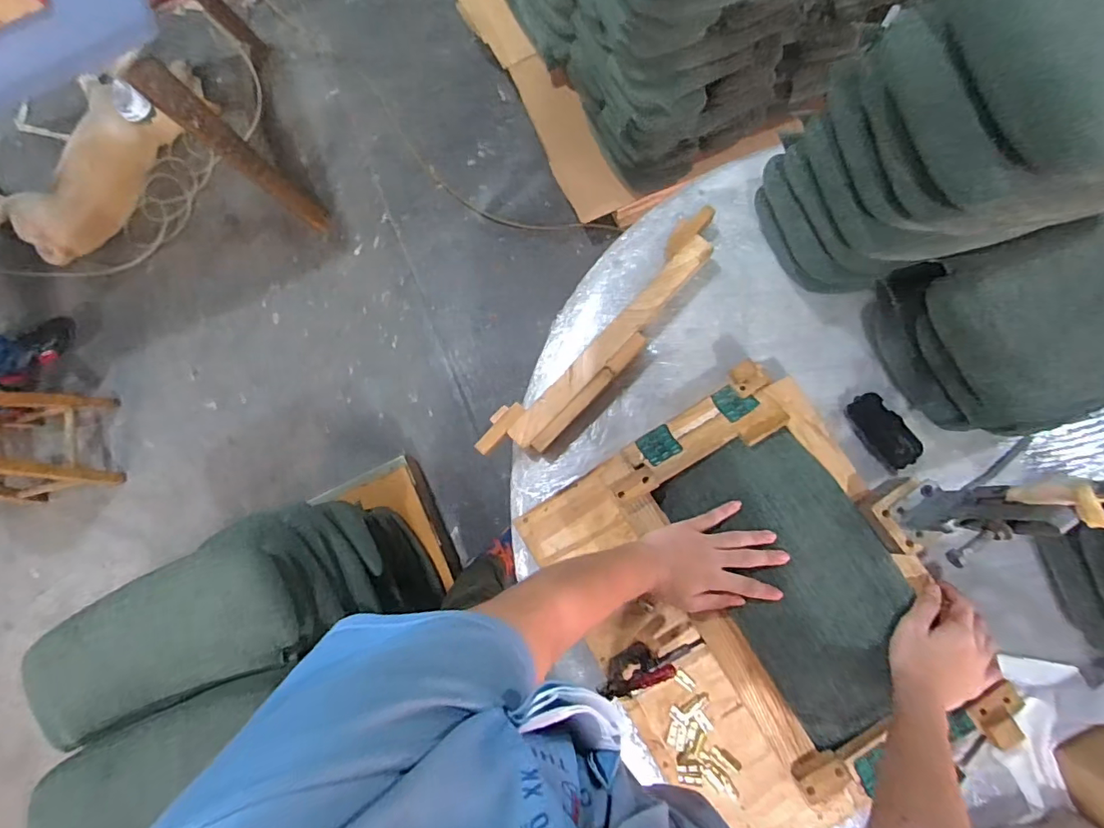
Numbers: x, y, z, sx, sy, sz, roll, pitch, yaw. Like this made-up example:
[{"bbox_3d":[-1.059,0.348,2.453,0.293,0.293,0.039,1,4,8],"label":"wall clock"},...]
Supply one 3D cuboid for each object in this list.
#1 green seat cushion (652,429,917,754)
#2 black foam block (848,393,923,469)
[{"bbox_3d":[0.313,0.206,0.621,0.195,0.058,0.366,-31,82,-3],"label":"green seat cushion"},{"bbox_3d":[0.466,0.022,0.702,0.045,0.034,0.109,-32,81,-2],"label":"black foam block"}]

